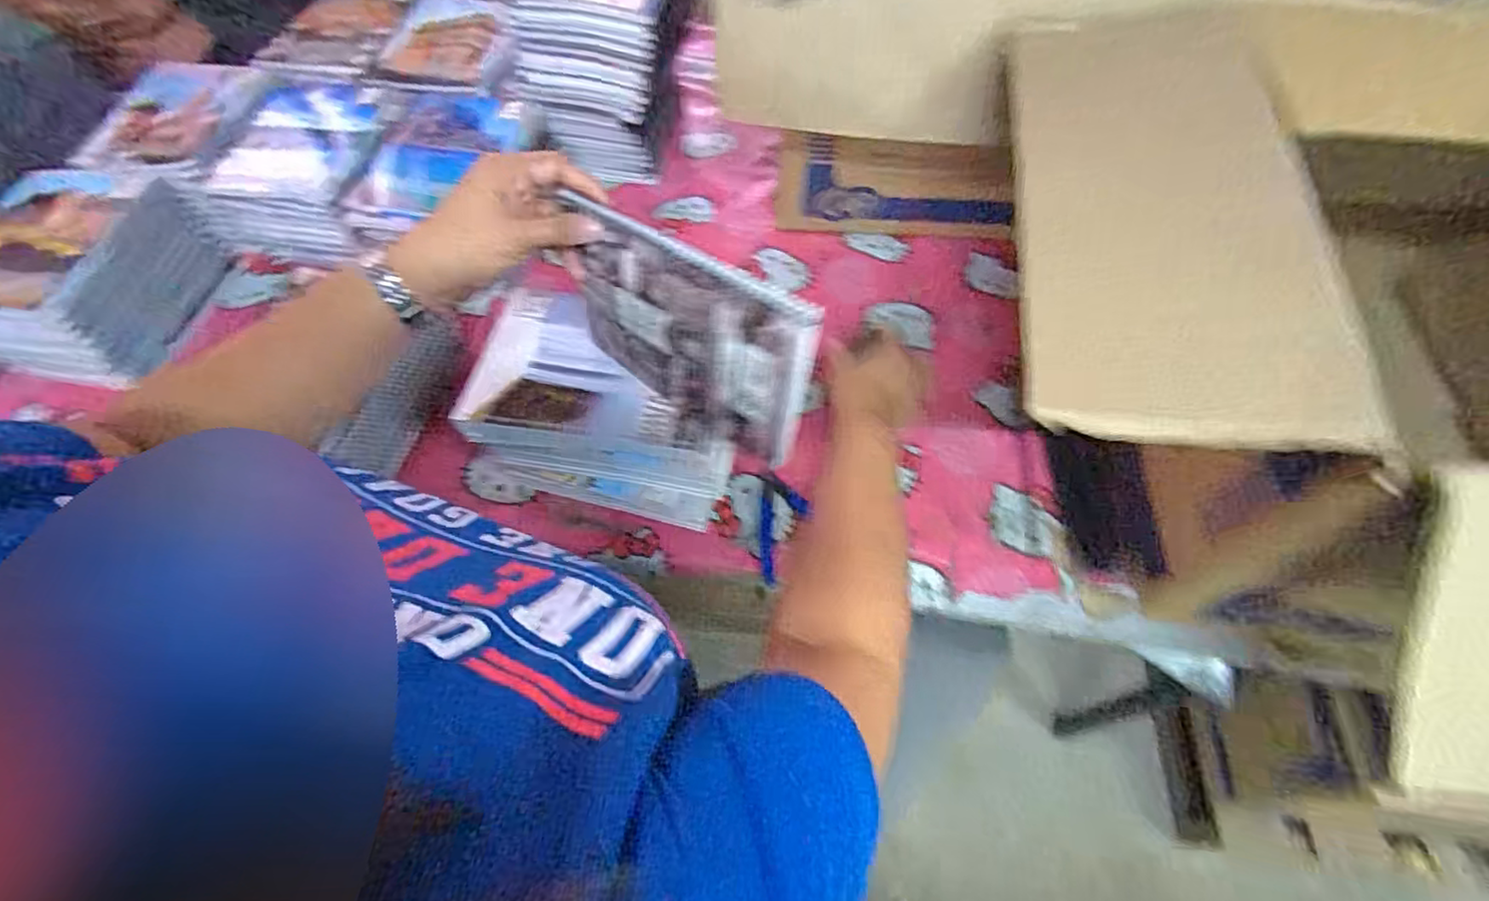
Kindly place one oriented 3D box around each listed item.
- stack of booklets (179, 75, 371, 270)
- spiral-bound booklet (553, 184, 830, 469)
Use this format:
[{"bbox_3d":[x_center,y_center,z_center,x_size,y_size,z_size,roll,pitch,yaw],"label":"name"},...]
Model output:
[{"bbox_3d":[-0.528,-0.349,0.797,0.178,0.098,0.217,5,59,5],"label":"stack of booklets"},{"bbox_3d":[-0.042,-0.078,0.462,0.193,0.151,0.011,33,55,18],"label":"spiral-bound booklet"}]

